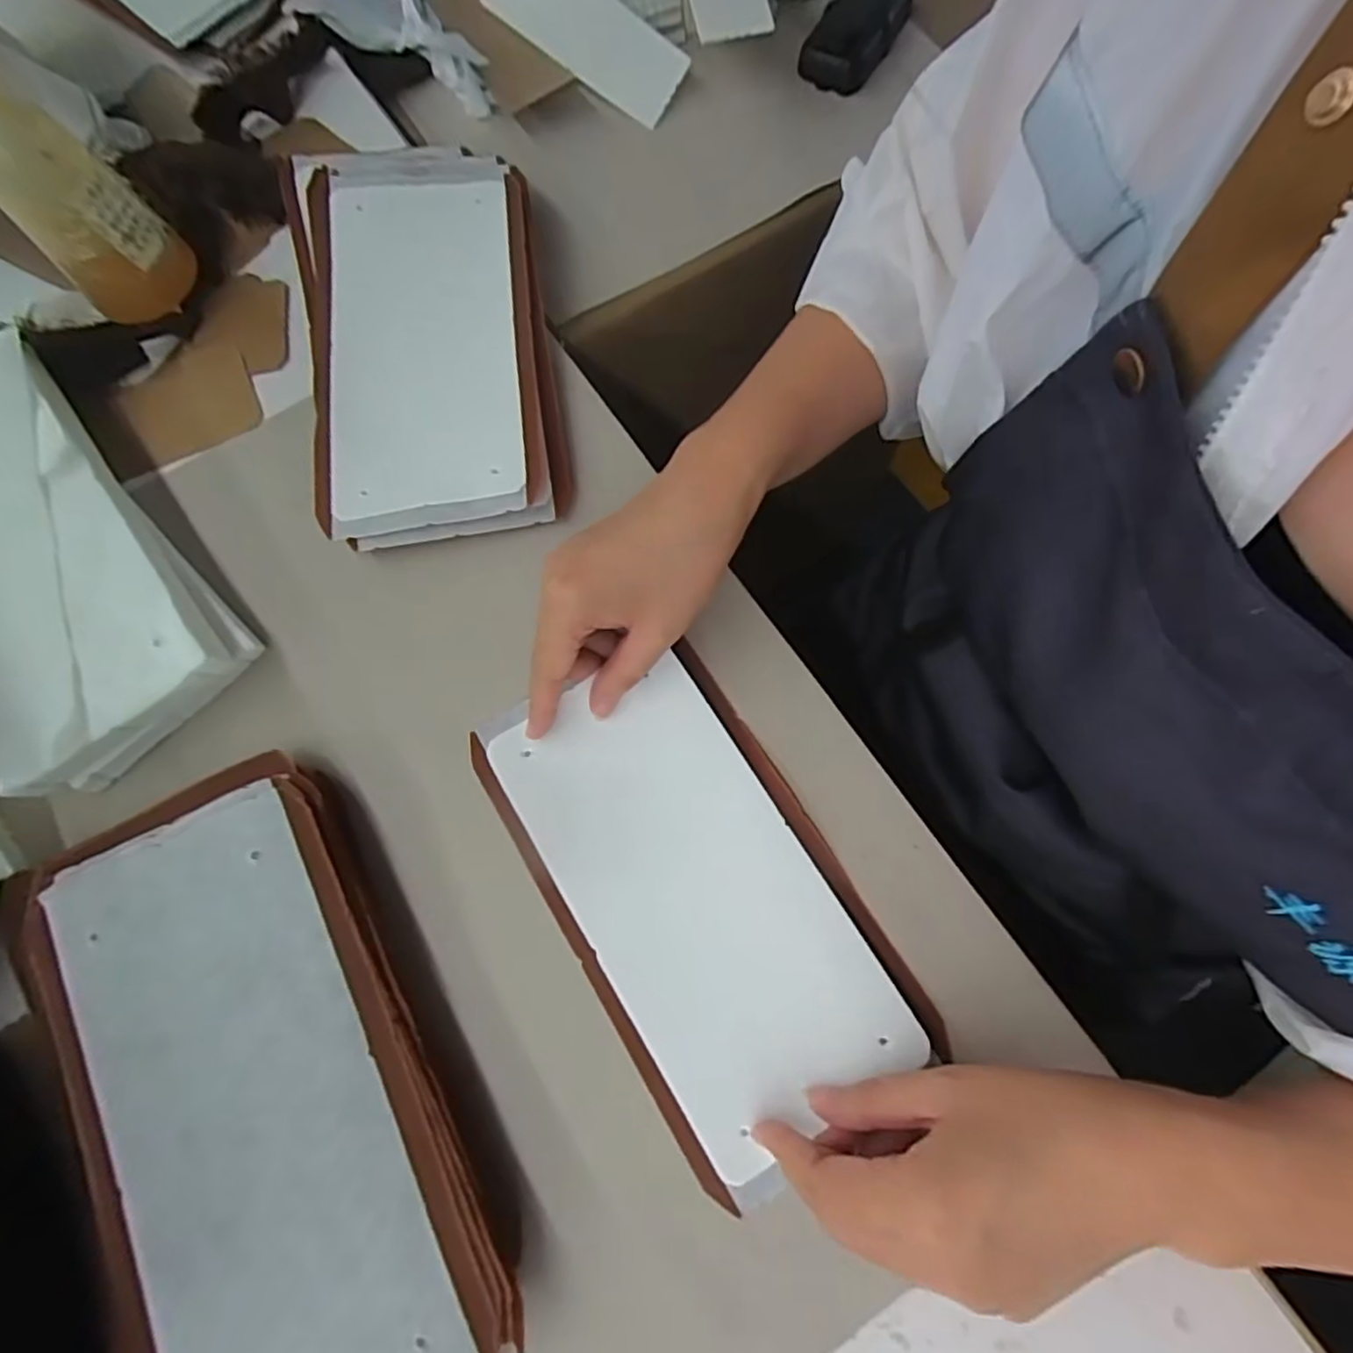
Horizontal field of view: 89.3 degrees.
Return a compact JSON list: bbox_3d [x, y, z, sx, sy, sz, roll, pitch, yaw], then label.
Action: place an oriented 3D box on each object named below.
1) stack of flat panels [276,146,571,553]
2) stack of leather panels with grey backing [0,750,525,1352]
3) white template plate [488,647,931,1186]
[{"bbox_3d":[-0.155,-0.214,0.419,0.145,0.024,0.285,-12,74,-3],"label":"stack of flat panels"},{"bbox_3d":[-0.189,0.184,0.298,0.158,0.036,0.269,-28,76,-8],"label":"stack of leather panels with grey backing"},{"bbox_3d":[0.007,0.102,0.335,0.110,0.011,0.220,-32,75,-5],"label":"white template plate"}]

